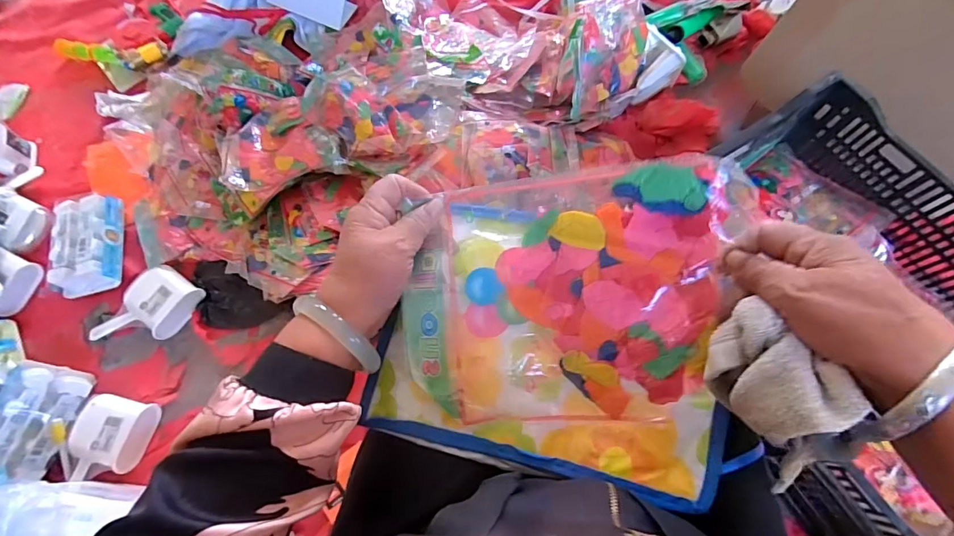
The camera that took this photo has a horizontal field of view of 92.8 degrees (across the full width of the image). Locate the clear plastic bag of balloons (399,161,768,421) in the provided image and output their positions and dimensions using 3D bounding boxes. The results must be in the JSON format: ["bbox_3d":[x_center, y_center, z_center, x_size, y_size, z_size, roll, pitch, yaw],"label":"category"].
[{"bbox_3d":[0.065,0.023,0.321,0.219,0.050,0.181,-3,92,16],"label":"clear plastic bag of balloons"}]

